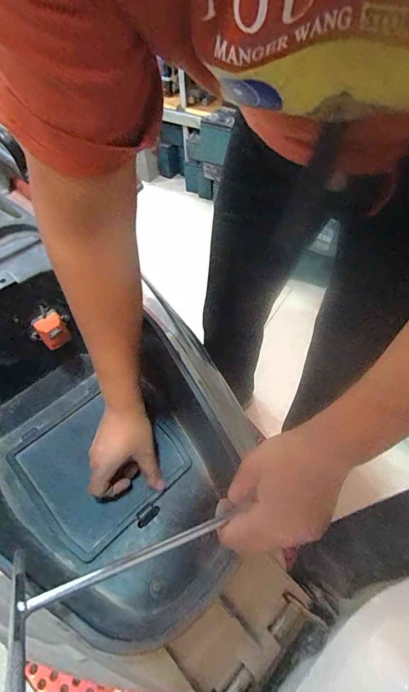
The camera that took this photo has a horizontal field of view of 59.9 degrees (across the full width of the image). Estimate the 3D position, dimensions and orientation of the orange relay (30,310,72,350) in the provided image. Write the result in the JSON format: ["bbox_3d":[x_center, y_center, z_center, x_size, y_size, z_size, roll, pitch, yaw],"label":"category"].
[{"bbox_3d":[-0.207,-0.019,0.487,0.034,0.047,0.026,-34,58,-22],"label":"orange relay"}]

